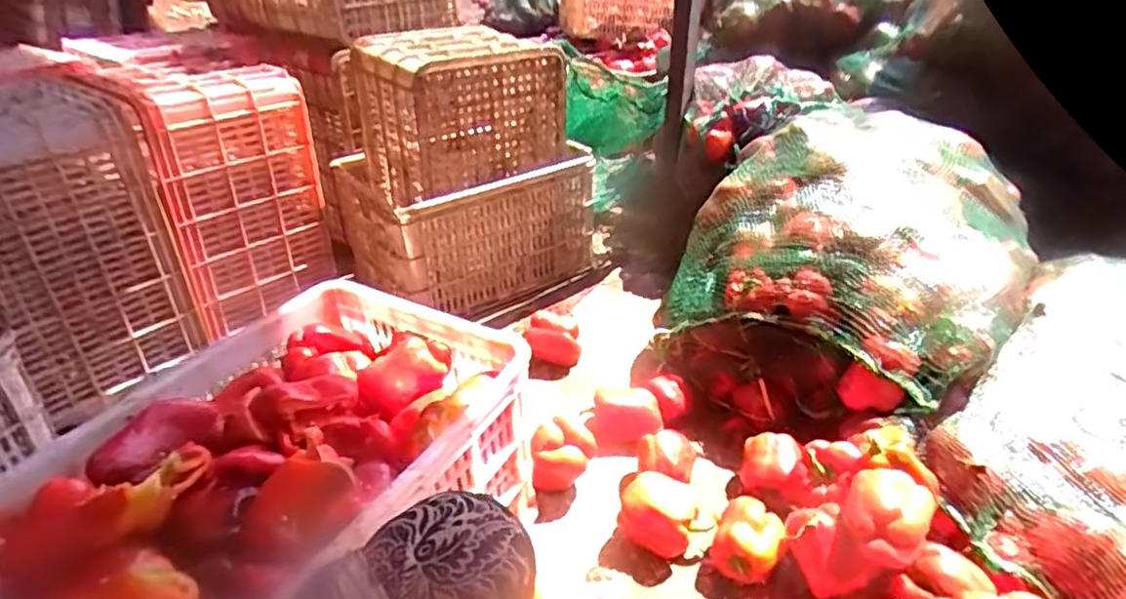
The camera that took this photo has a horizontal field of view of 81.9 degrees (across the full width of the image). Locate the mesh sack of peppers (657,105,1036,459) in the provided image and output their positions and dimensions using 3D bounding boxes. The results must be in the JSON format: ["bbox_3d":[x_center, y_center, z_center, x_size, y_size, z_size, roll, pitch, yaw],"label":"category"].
[{"bbox_3d":[0.502,-0.042,1.128,0.554,0.379,0.489,-27,41,-35],"label":"mesh sack of peppers"}]

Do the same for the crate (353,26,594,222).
[{"bbox_3d":[-0.199,-0.403,1.399,0.429,0.278,0.311,-17,36,-24],"label":"crate"}]

